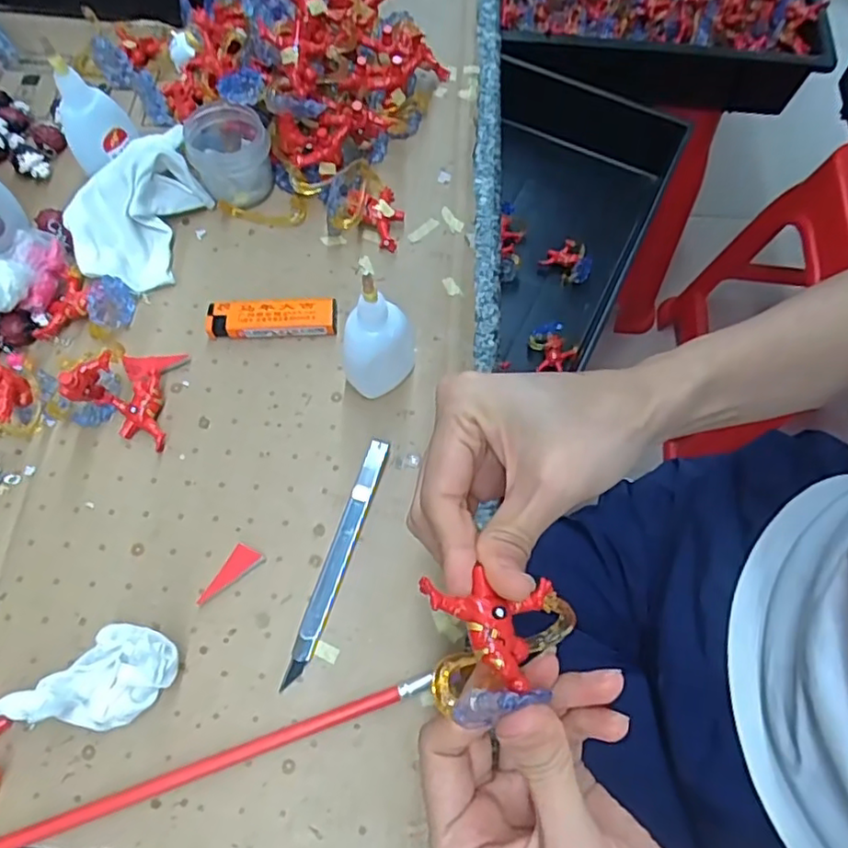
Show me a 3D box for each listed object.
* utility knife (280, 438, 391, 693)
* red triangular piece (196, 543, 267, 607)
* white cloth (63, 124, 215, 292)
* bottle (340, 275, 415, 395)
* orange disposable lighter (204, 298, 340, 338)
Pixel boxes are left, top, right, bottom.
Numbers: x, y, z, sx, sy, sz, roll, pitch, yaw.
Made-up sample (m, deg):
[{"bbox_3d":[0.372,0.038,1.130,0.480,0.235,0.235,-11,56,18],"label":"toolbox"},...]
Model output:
[{"bbox_3d":[-0.046,0.072,0.341,0.011,0.011,0.136,18,68,6],"label":"utility knife"},{"bbox_3d":[-0.108,0.081,0.341,0.041,0.004,0.016,-36,73,-15],"label":"red triangular piece"},{"bbox_3d":[-0.189,-0.142,0.412,0.092,0.038,0.096,-26,70,-12],"label":"white cloth"},{"bbox_3d":[-0.025,-0.048,0.347,0.038,0.096,0.033,2,67,-1],"label":"bottle"},{"bbox_3d":[-0.096,-0.067,0.398,0.080,0.017,0.023,0,67,-2],"label":"orange disposable lighter"}]

